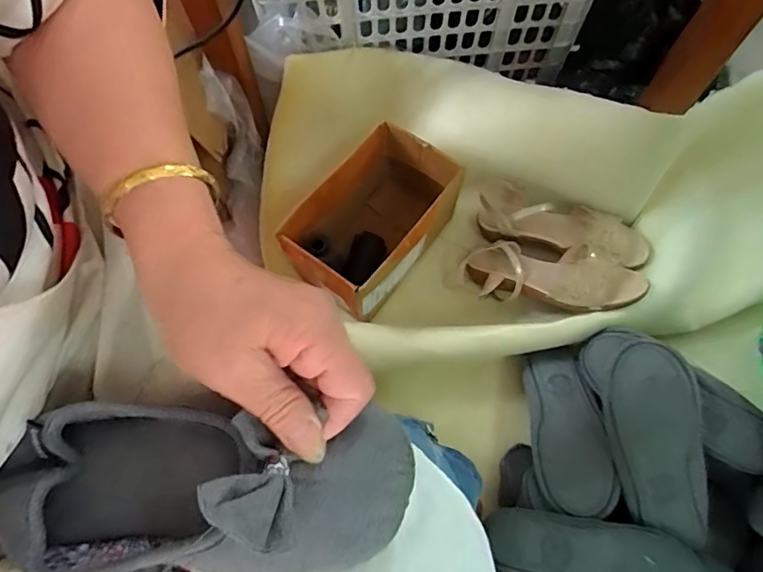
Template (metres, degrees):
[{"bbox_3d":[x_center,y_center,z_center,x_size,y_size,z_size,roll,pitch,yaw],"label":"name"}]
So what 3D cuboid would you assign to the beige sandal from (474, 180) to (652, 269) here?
[{"bbox_3d":[0.263,-0.086,0.775,0.248,0.063,0.091,19,72,21],"label":"beige sandal"}]

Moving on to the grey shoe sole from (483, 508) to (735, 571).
[{"bbox_3d":[0.252,0.309,0.579,0.234,0.030,0.094,8,46,19],"label":"grey shoe sole"}]

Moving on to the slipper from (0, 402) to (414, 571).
[{"bbox_3d":[-0.105,0.102,0.269,0.233,0.051,0.084,-4,71,13],"label":"slipper"}]

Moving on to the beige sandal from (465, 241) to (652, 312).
[{"bbox_3d":[0.235,-0.017,0.747,0.250,0.054,0.092,10,70,28],"label":"beige sandal"}]

